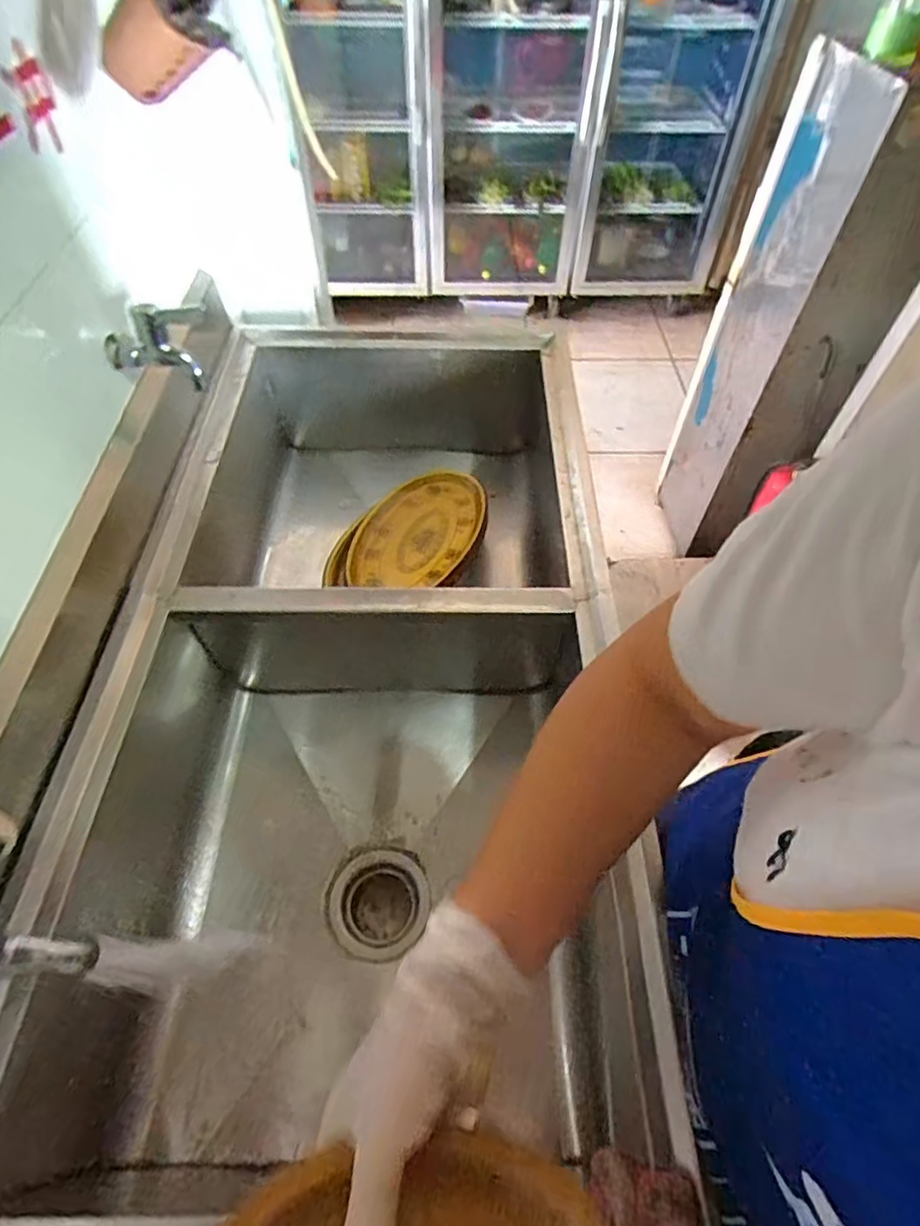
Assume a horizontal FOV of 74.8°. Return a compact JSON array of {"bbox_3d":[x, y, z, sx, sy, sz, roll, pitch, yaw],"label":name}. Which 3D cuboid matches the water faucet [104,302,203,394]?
[{"bbox_3d":[-0.311,-0.273,0.613,0.096,0.079,0.035,6,54,3],"label":"water faucet"}]

